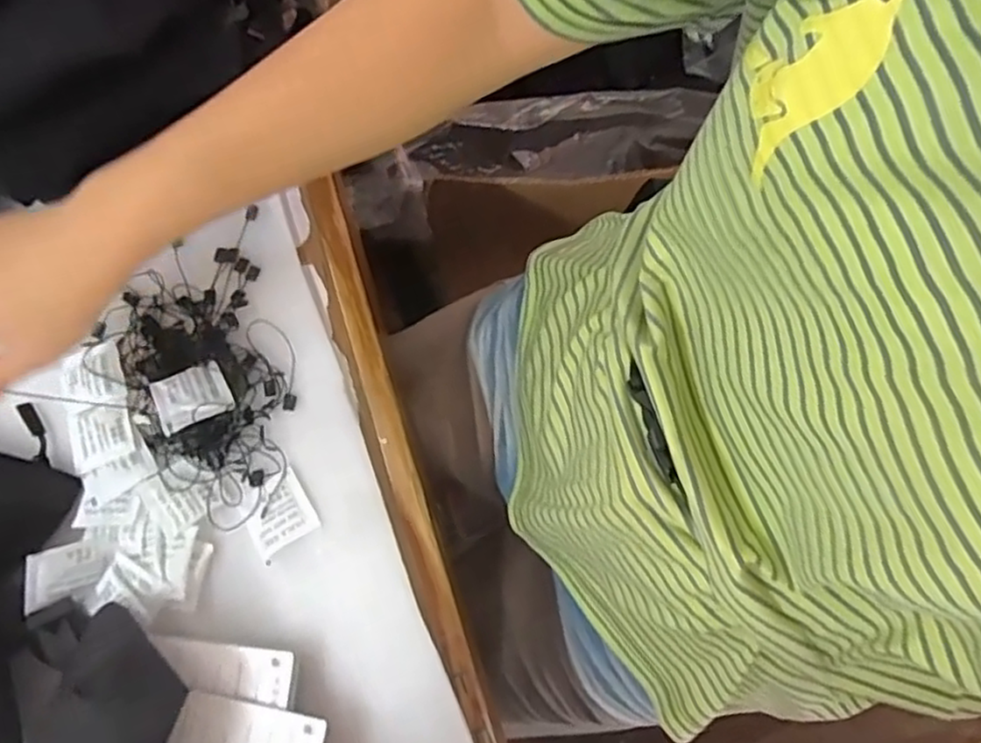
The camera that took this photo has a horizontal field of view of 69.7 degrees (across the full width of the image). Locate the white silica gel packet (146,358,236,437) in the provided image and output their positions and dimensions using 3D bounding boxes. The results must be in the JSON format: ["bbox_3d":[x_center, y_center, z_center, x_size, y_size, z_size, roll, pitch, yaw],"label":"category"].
[{"bbox_3d":[-0.182,0.014,0.428,0.045,0.004,0.039,-25,64,-5],"label":"white silica gel packet"}]

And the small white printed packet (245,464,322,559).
[{"bbox_3d":[-0.128,0.084,0.420,0.038,0.004,0.040,-31,77,-6],"label":"small white printed packet"}]

